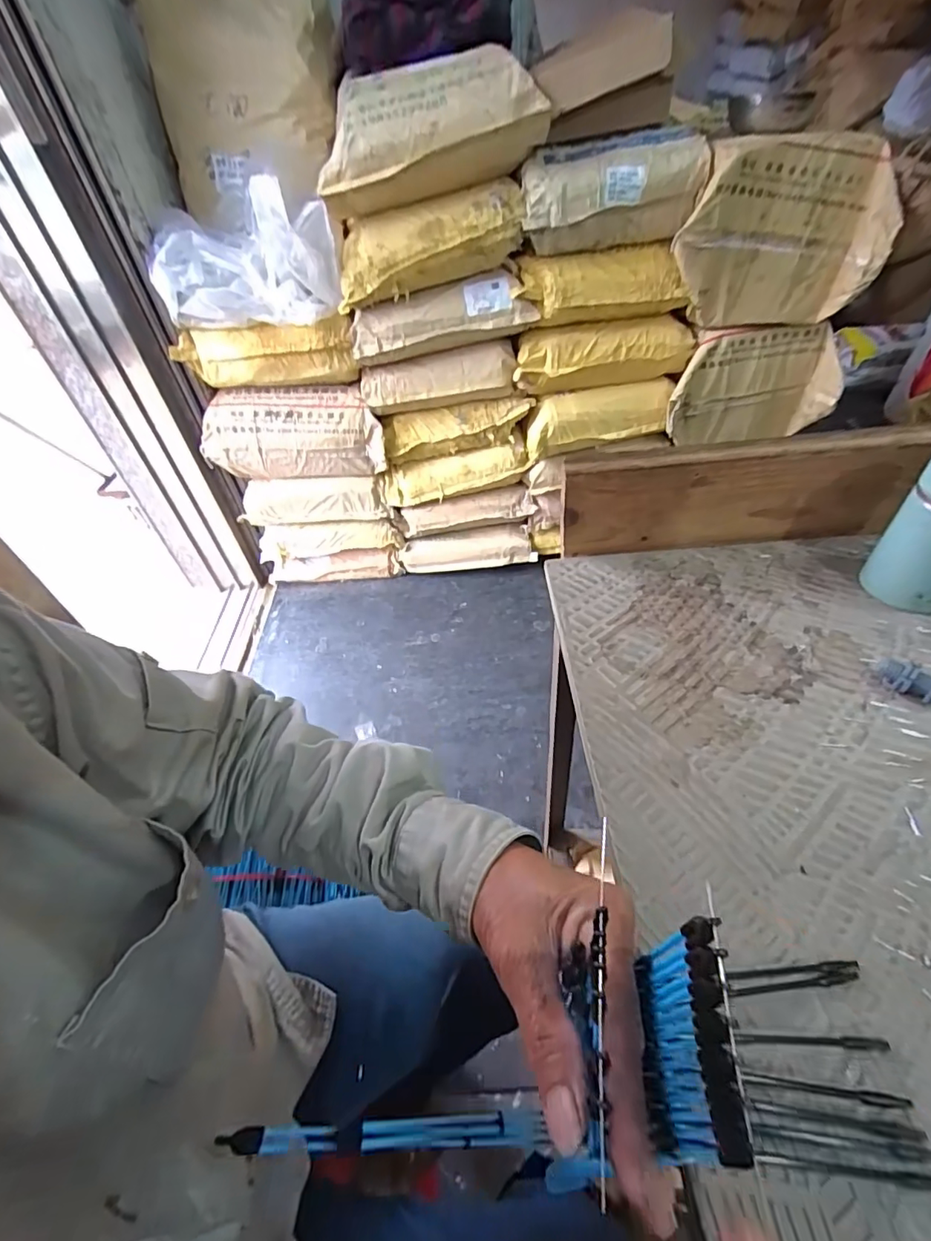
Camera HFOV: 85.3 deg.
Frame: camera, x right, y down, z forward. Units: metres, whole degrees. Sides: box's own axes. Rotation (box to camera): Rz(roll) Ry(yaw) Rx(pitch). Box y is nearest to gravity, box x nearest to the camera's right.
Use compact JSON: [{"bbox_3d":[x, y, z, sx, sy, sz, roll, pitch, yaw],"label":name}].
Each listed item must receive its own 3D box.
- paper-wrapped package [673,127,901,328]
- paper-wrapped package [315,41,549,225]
[{"bbox_3d":[0.665,-0.804,1.070,0.433,0.307,0.109,-7,46,1],"label":"paper-wrapped package"},{"bbox_3d":[-0.088,-1.026,1.069,0.454,0.220,0.314,-15,46,-7],"label":"paper-wrapped package"}]

